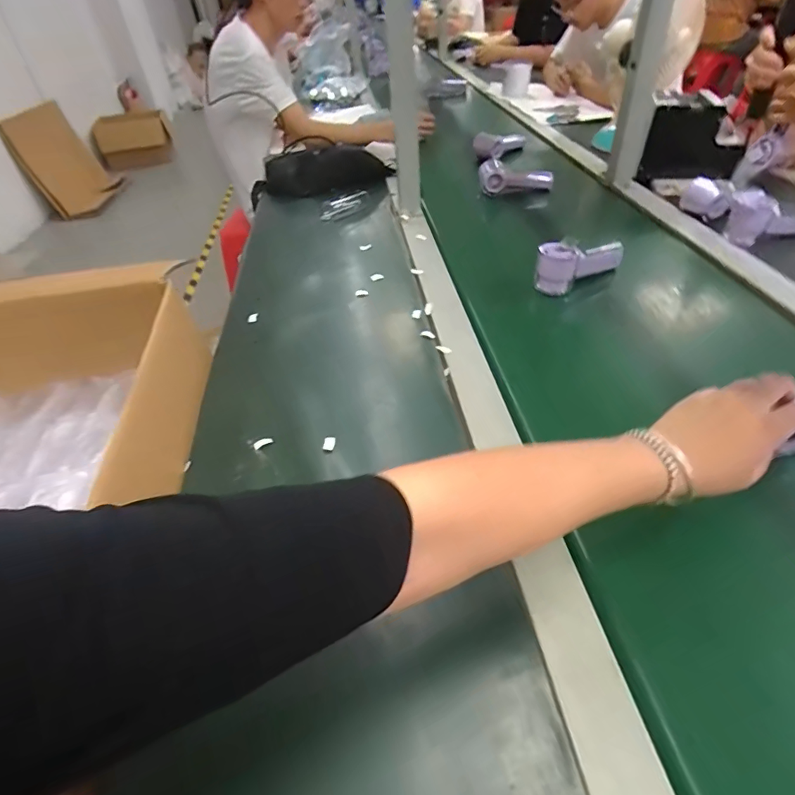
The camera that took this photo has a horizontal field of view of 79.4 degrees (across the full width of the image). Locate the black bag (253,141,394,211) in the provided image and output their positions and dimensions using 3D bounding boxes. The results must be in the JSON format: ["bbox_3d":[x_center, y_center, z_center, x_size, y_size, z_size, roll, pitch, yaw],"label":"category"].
[{"bbox_3d":[-0.188,-0.549,1.148,0.338,0.107,0.085,-10,42,-5],"label":"black bag"}]

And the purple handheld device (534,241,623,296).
[{"bbox_3d":[0.269,-0.204,0.713,0.137,0.064,0.043,-23,45,-18],"label":"purple handheld device"}]

